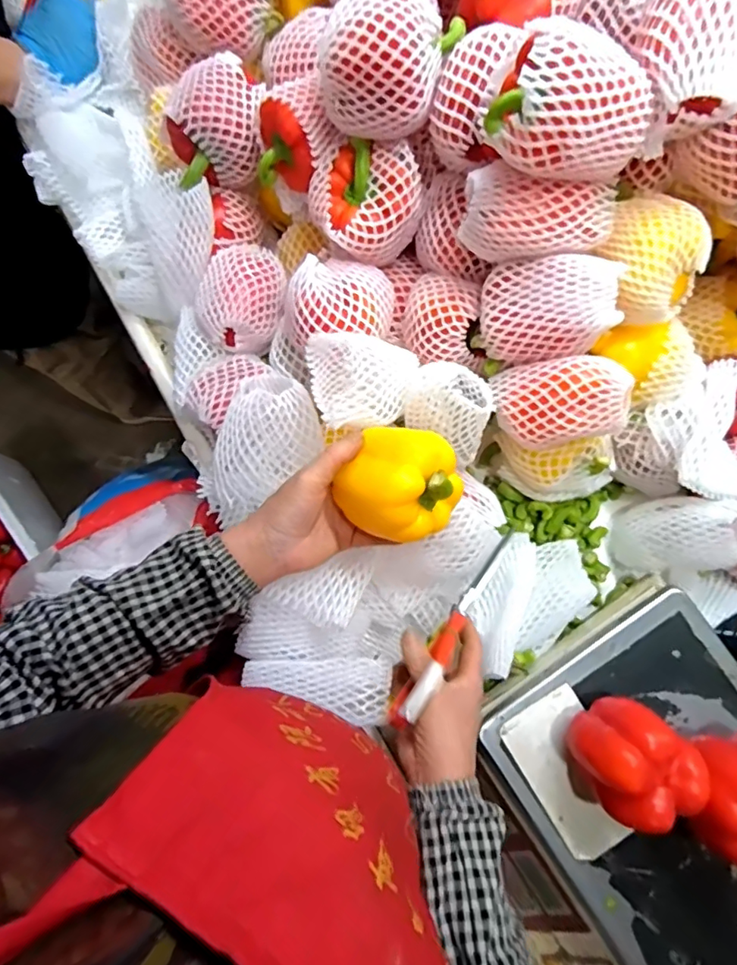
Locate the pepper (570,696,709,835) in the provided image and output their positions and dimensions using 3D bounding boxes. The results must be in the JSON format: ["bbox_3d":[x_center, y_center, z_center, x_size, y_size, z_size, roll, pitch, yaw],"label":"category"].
[{"bbox_3d":[0.205,0.220,0.426,0.077,0.080,0.080,-39,83,-7],"label":"pepper"}]

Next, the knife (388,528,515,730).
[{"bbox_3d":[0.081,0.118,0.473,0.016,0.034,0.197,37,51,5],"label":"knife"}]

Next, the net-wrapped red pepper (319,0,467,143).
[{"bbox_3d":[0.013,-0.349,0.439,0.101,0.075,0.090,23,80,3],"label":"net-wrapped red pepper"}]

